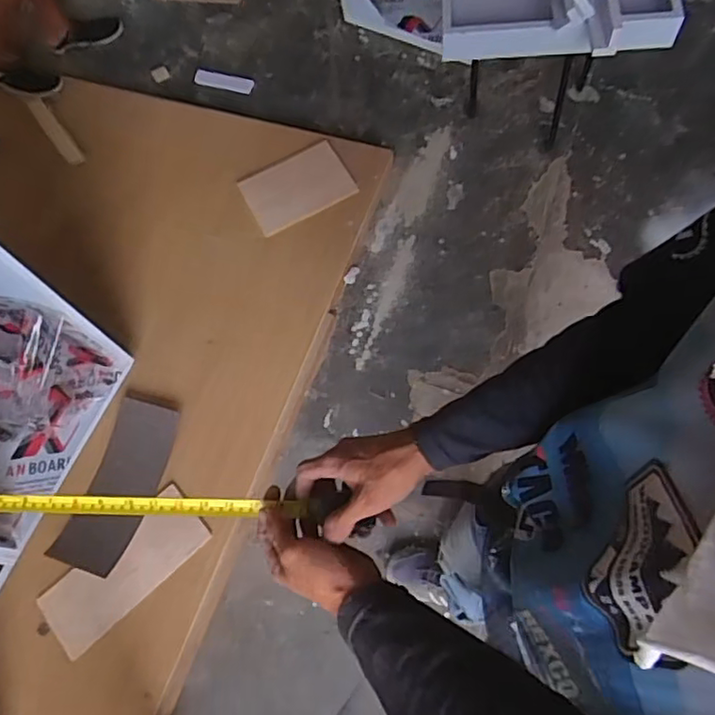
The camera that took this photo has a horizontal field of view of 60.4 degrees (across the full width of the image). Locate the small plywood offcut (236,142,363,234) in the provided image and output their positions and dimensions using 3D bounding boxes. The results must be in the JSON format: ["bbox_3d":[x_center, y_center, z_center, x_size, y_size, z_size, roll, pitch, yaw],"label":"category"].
[{"bbox_3d":[-0.174,-0.494,1.776,0.294,0.012,0.199,-27,78,-1],"label":"small plywood offcut"}]

